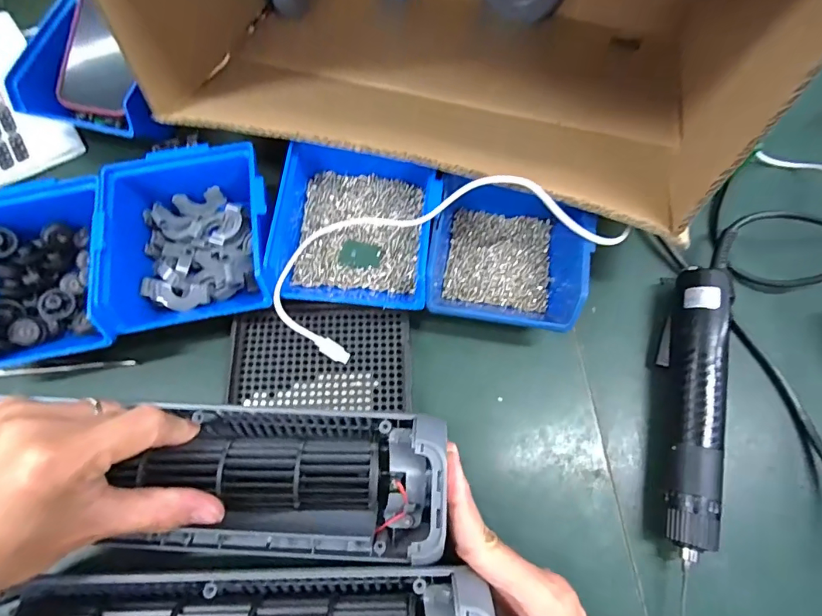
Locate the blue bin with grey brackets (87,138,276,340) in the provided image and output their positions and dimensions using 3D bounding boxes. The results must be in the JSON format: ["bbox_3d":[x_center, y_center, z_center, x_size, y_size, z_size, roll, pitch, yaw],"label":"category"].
[{"bbox_3d":[-0.170,-0.056,0.342,0.124,0.057,0.139,-9,72,-6],"label":"blue bin with grey brackets"}]

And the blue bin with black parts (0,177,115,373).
[{"bbox_3d":[-0.280,-0.025,0.338,0.117,0.068,0.144,-7,71,-6],"label":"blue bin with black parts"}]

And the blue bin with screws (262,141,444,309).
[{"bbox_3d":[-0.040,-0.069,0.347,0.118,0.052,0.131,4,70,2],"label":"blue bin with screws"}]

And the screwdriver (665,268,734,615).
[{"bbox_3d":[0.201,0.074,0.316,0.033,0.031,0.217,14,71,6],"label":"screwdriver"}]

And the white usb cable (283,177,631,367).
[{"bbox_3d":[0.020,-0.054,0.325,0.259,0.071,0.113,-19,73,-10],"label":"white usb cable"}]

